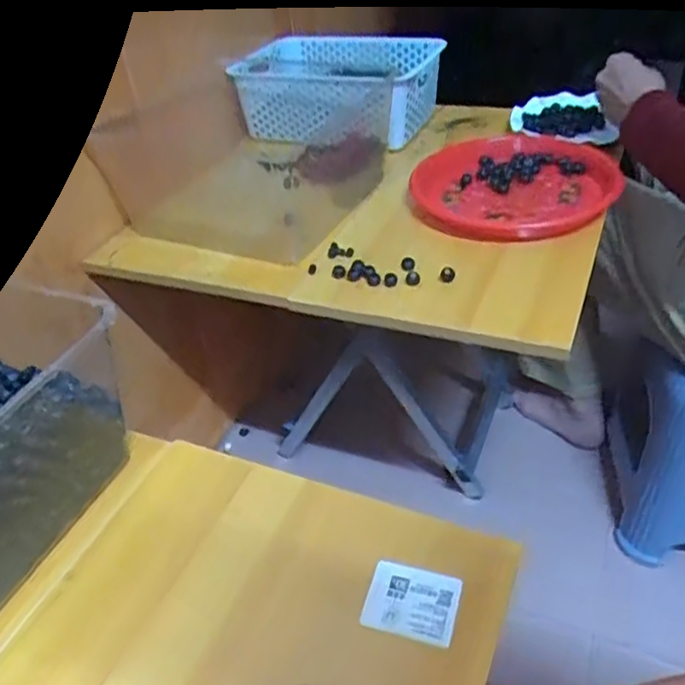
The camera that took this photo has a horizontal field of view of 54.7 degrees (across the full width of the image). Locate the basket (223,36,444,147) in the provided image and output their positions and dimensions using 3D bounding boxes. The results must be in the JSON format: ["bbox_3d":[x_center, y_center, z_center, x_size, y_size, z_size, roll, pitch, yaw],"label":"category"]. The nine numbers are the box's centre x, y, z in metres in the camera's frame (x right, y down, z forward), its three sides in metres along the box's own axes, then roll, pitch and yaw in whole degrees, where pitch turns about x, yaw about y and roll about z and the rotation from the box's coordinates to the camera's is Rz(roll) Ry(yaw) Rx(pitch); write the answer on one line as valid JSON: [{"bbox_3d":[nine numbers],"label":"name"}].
[{"bbox_3d":[-0.004,-0.400,1.058,0.323,0.132,0.223,20,45,28],"label":"basket"}]

